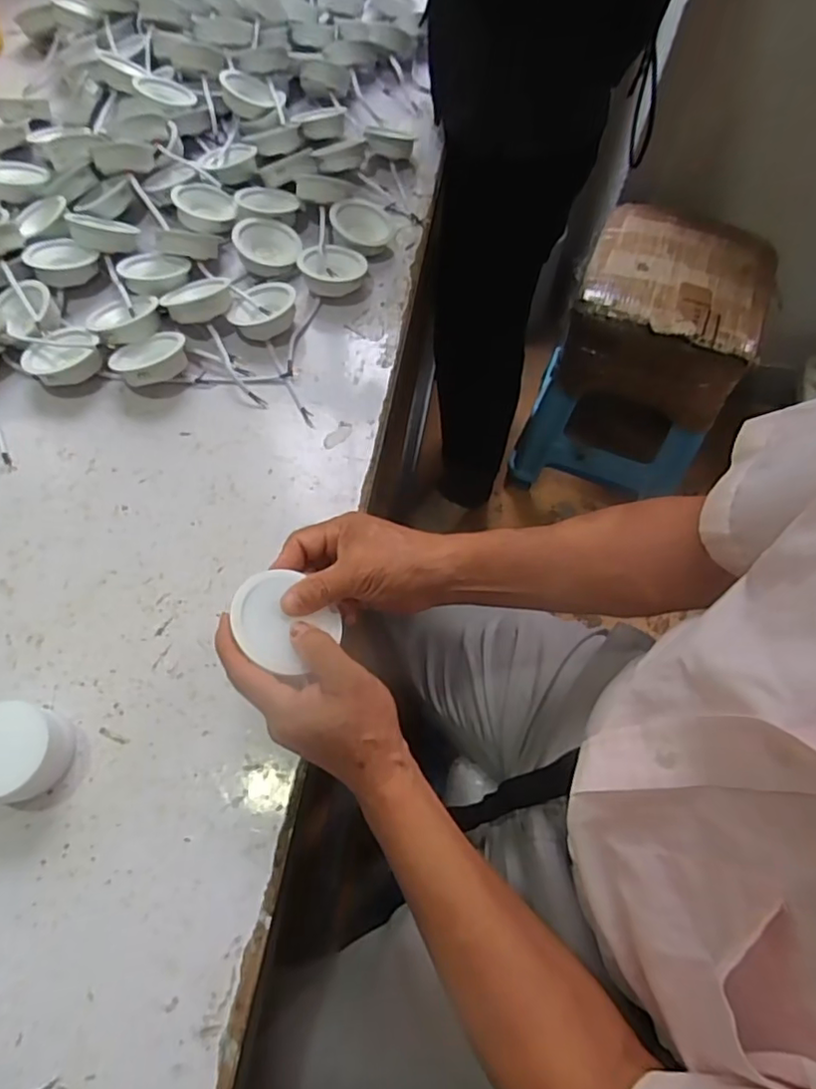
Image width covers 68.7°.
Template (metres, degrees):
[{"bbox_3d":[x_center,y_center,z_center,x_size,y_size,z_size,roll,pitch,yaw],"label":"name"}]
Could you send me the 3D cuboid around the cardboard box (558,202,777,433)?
[{"bbox_3d":[0.461,-0.426,1.094,0.299,0.192,0.294,17,64,6],"label":"cardboard box"}]

